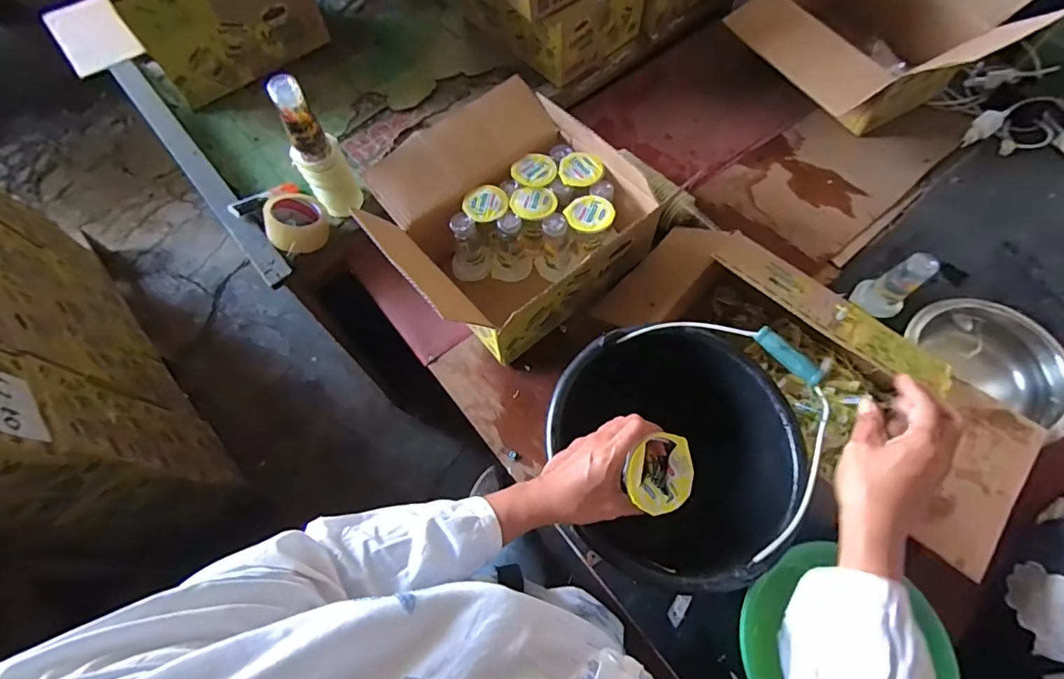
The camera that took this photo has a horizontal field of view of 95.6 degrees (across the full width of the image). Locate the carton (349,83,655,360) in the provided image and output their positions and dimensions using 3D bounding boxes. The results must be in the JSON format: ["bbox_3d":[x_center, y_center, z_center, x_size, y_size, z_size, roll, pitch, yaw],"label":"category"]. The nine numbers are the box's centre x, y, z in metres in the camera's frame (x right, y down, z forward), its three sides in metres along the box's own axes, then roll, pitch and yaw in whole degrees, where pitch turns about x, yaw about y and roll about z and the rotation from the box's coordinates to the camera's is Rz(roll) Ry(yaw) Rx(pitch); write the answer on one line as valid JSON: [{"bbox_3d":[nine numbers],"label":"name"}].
[{"bbox_3d":[-0.038,-0.196,0.796,0.372,0.195,0.351,-39,71,-14],"label":"carton"}]

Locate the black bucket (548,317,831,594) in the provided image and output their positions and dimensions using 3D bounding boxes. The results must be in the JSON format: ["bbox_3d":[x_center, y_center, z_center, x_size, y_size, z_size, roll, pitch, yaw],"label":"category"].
[{"bbox_3d":[0.153,0.140,0.585,0.262,0.241,0.262,-1,67,1],"label":"black bucket"}]

